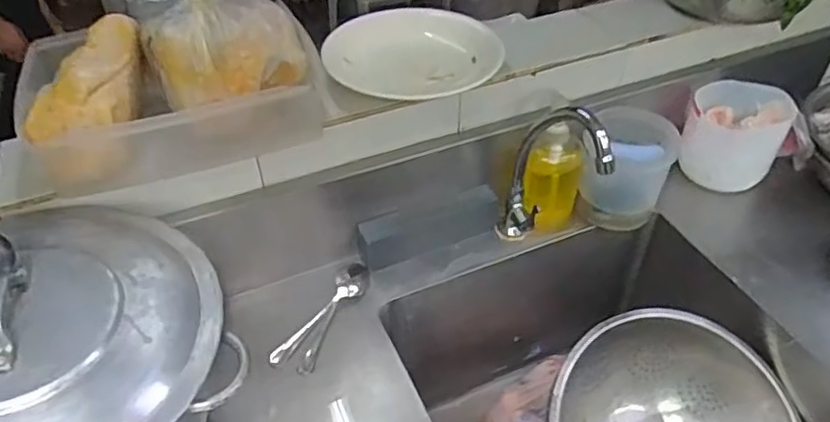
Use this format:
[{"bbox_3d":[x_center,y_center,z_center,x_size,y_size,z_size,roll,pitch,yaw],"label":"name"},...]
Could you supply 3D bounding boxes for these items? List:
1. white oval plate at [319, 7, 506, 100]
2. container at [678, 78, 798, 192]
[{"bbox_3d":[-0.005,-0.228,0.891,0.253,0.128,0.034,-5,6,4],"label":"white oval plate"},{"bbox_3d":[0.547,-0.128,1.063,0.152,0.142,0.157,17,46,19],"label":"container"}]

